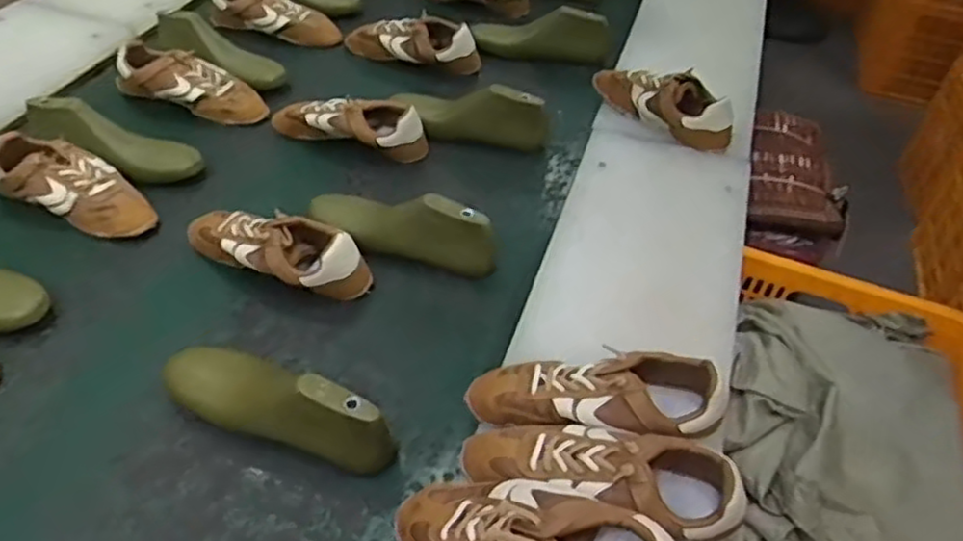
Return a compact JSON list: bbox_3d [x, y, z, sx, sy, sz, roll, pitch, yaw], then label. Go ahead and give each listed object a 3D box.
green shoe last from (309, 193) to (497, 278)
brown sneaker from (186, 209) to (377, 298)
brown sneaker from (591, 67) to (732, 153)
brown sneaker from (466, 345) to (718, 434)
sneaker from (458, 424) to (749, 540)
[{"bbox_3d":[-0.110,-0.058,0.919,0.261,0.091,0.070,6,44,3],"label":"green shoe last"},{"bbox_3d":[-0.260,-0.029,0.902,0.247,0.079,0.087,20,46,16],"label":"brown sneaker"},{"bbox_3d":[0.287,-0.270,1.130,0.079,0.096,0.229,-33,57,-31],"label":"brown sneaker"},{"bbox_3d":[0.112,0.127,0.716,0.246,0.083,0.090,3,46,-2],"label":"brown sneaker"},{"bbox_3d":[0.104,0.189,0.652,0.237,0.080,0.099,7,46,2],"label":"sneaker"}]

